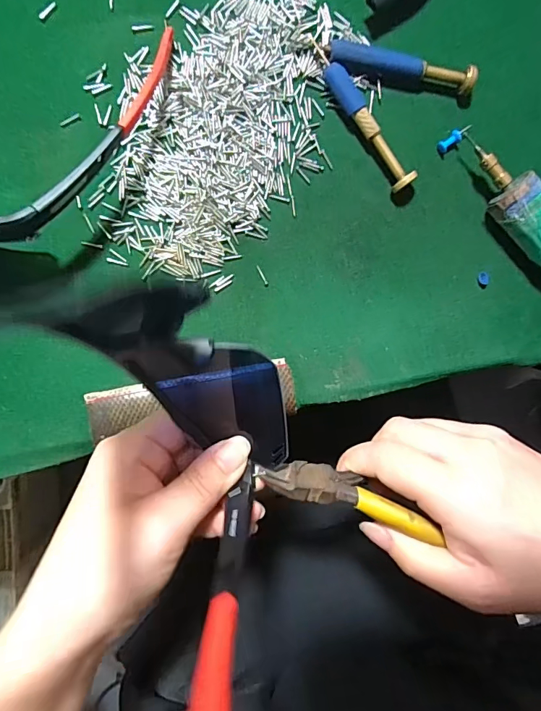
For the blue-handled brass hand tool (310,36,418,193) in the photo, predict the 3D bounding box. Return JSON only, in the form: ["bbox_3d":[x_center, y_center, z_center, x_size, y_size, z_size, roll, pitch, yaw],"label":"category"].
[{"bbox_3d":[0.051,-0.138,0.248,0.013,0.014,0.096,-38,96,-2],"label":"blue-handled brass hand tool"}]

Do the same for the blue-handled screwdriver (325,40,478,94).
[{"bbox_3d":[0.075,-0.166,0.248,0.085,0.014,0.011,9,92,-6],"label":"blue-handled screwdriver"}]

